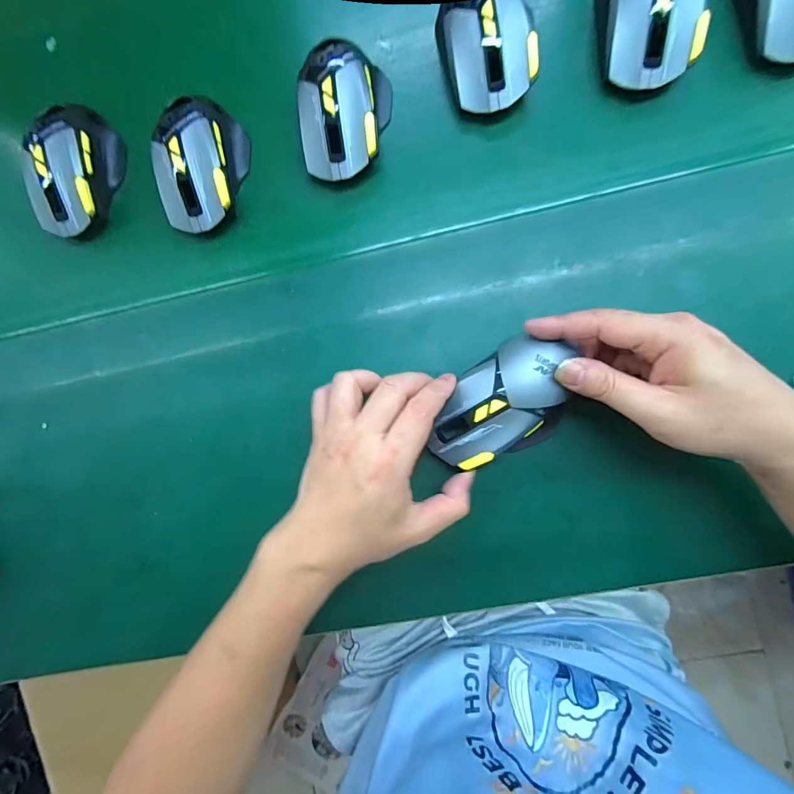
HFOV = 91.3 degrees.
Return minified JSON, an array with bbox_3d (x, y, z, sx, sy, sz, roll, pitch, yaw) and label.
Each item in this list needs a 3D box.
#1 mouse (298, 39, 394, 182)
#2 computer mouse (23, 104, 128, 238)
[{"bbox_3d":[-0.046,-0.227,0.311,0.070,0.041,0.102,6,91,6],"label":"mouse"},{"bbox_3d":[-0.277,-0.195,0.328,0.065,0.035,0.113,10,91,6],"label":"computer mouse"}]

